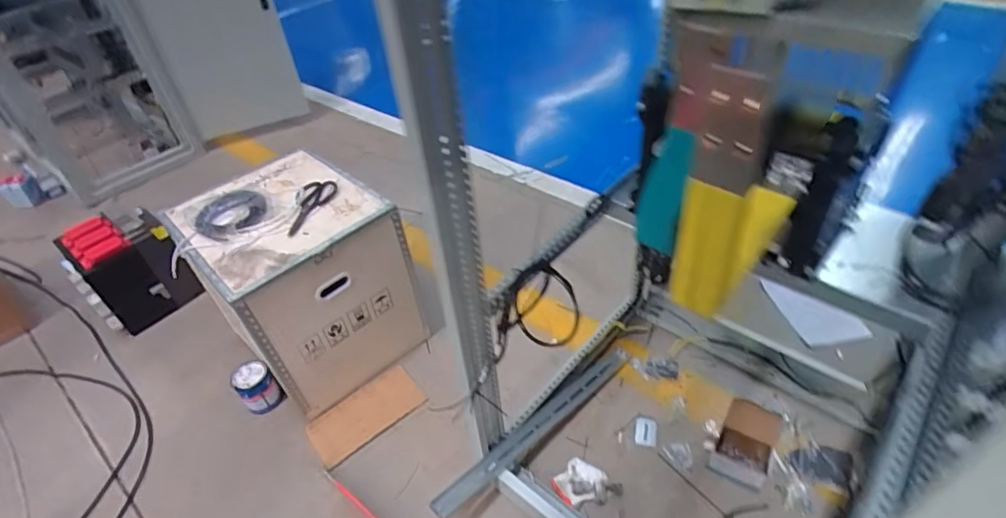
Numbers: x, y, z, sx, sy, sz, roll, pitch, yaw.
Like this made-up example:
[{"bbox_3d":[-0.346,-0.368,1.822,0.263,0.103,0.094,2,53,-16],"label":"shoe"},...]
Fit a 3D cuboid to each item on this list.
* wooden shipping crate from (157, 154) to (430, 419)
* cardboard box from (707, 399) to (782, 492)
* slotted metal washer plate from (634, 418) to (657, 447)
[{"bbox_3d":[-0.606,0.051,1.533,0.553,0.529,0.418,28,52,33],"label":"wooden shipping crate"},{"bbox_3d":[0.623,0.457,1.332,0.125,0.061,0.210,25,52,27],"label":"cardboard box"},{"bbox_3d":[0.384,0.465,1.404,0.055,0.009,0.072,5,46,11],"label":"slotted metal washer plate"}]

